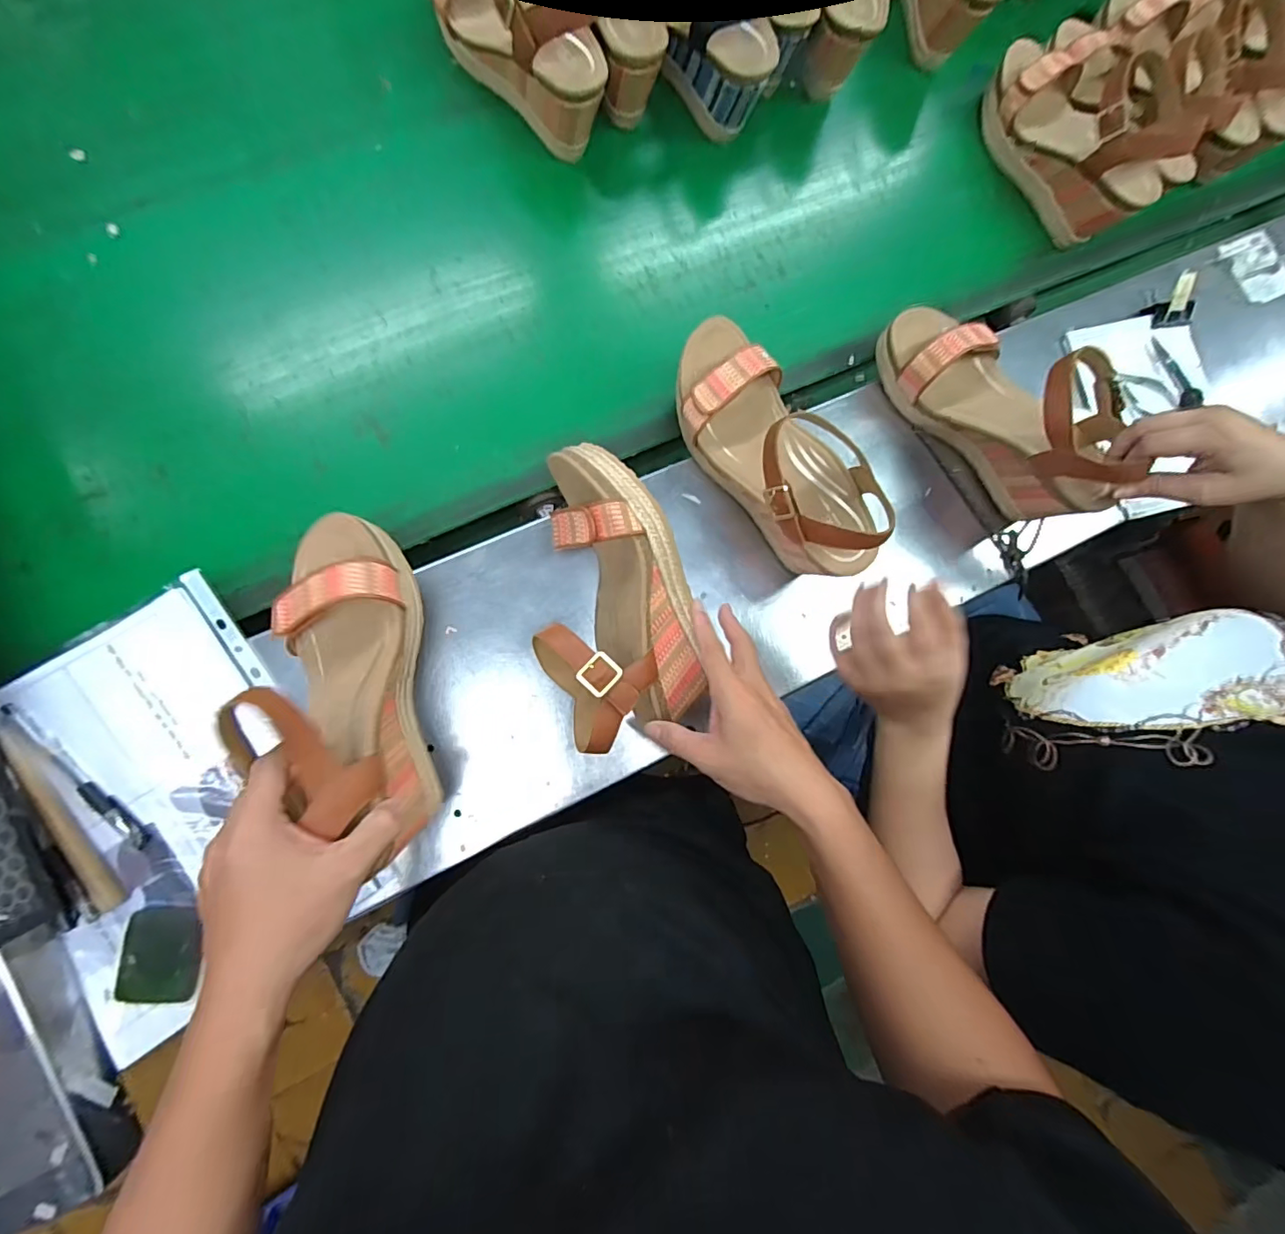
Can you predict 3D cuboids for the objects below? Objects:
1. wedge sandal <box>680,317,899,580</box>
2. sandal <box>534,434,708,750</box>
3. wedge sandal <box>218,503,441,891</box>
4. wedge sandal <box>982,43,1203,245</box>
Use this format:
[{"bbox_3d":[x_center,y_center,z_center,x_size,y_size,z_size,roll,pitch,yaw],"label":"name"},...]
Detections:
[{"bbox_3d":[0.111,-0.143,0.481,0.088,0.119,0.246,-31,76,-6],"label":"wedge sandal"},{"bbox_3d":[-0.017,-0.020,0.455,0.132,0.082,0.233,-8,88,-6],"label":"sandal"},{"bbox_3d":[-0.211,0.044,0.370,0.094,0.105,0.224,-7,88,-6],"label":"wedge sandal"},{"bbox_3d":[0.476,-0.537,0.589,0.105,0.107,0.231,-34,87,-11],"label":"wedge sandal"}]

